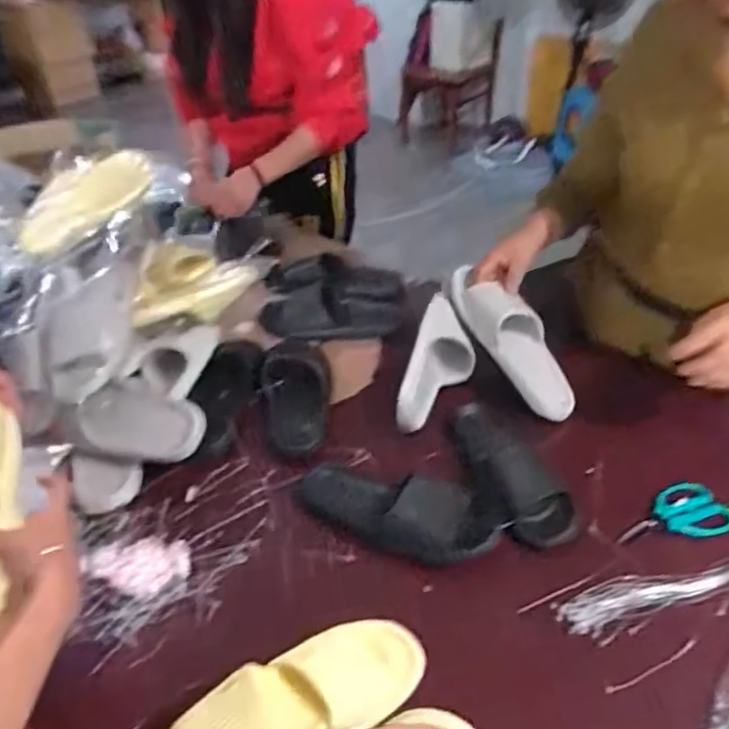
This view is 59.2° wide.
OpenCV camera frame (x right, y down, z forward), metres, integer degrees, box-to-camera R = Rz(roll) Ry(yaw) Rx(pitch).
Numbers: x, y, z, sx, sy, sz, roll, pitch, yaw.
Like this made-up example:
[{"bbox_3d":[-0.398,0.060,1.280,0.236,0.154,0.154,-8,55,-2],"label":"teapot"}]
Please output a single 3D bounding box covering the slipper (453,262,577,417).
[{"bbox_3d":[0.230,-0.040,0.989,0.078,0.066,0.274,-32,82,-32],"label":"slipper"}]

